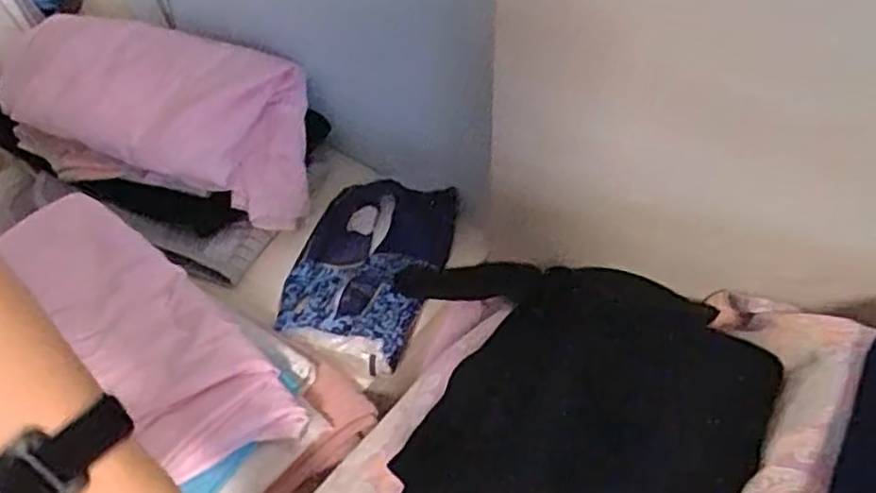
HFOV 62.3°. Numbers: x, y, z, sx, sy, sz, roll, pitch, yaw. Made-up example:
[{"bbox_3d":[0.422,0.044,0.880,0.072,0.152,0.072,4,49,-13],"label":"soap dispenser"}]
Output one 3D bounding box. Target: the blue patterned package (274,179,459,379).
[{"bbox_3d":[-0.065,0.013,0.653,0.136,0.027,0.191,10,51,11],"label":"blue patterned package"}]

